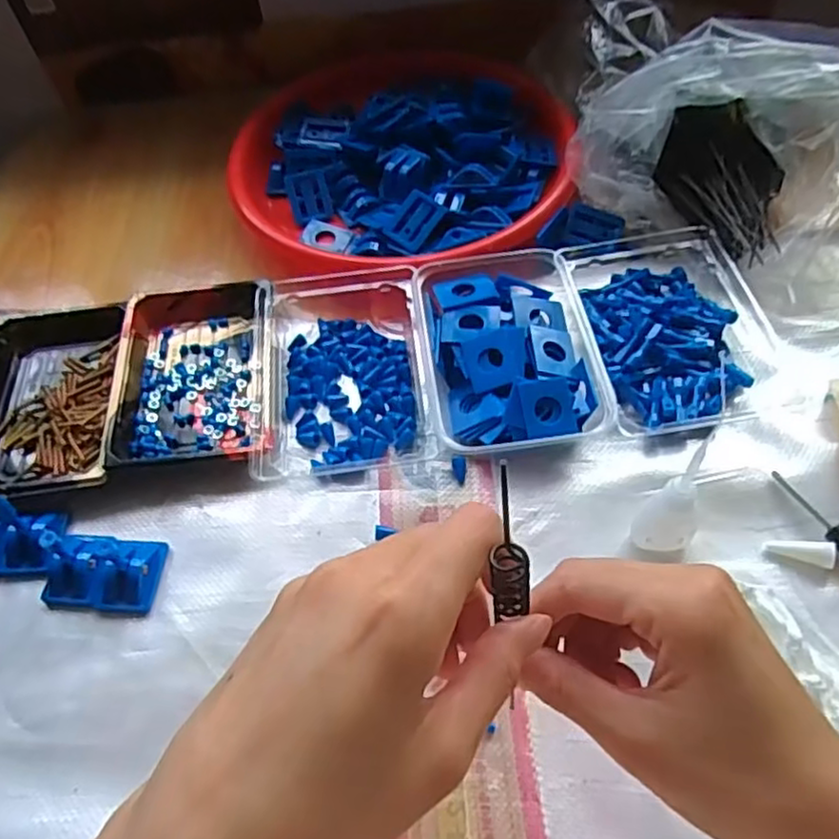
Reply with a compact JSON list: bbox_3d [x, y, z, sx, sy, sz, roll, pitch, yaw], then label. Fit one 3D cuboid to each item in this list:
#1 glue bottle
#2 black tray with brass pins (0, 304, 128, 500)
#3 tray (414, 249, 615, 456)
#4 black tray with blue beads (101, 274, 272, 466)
[{"bbox_3d":[0.141,0.039,0.370,0.030,0.097,0.033,26,61,21],"label":"glue bottle"},{"bbox_3d":[-0.267,-0.014,0.489,0.106,0.023,0.165,-9,55,-1],"label":"black tray with brass pins"},{"bbox_3d":[0.059,-0.048,0.474,0.108,0.031,0.166,-8,55,-1],"label":"tray"},{"bbox_3d":[-0.158,-0.036,0.490,0.109,0.029,0.159,-7,55,0],"label":"black tray with blue beads"}]

